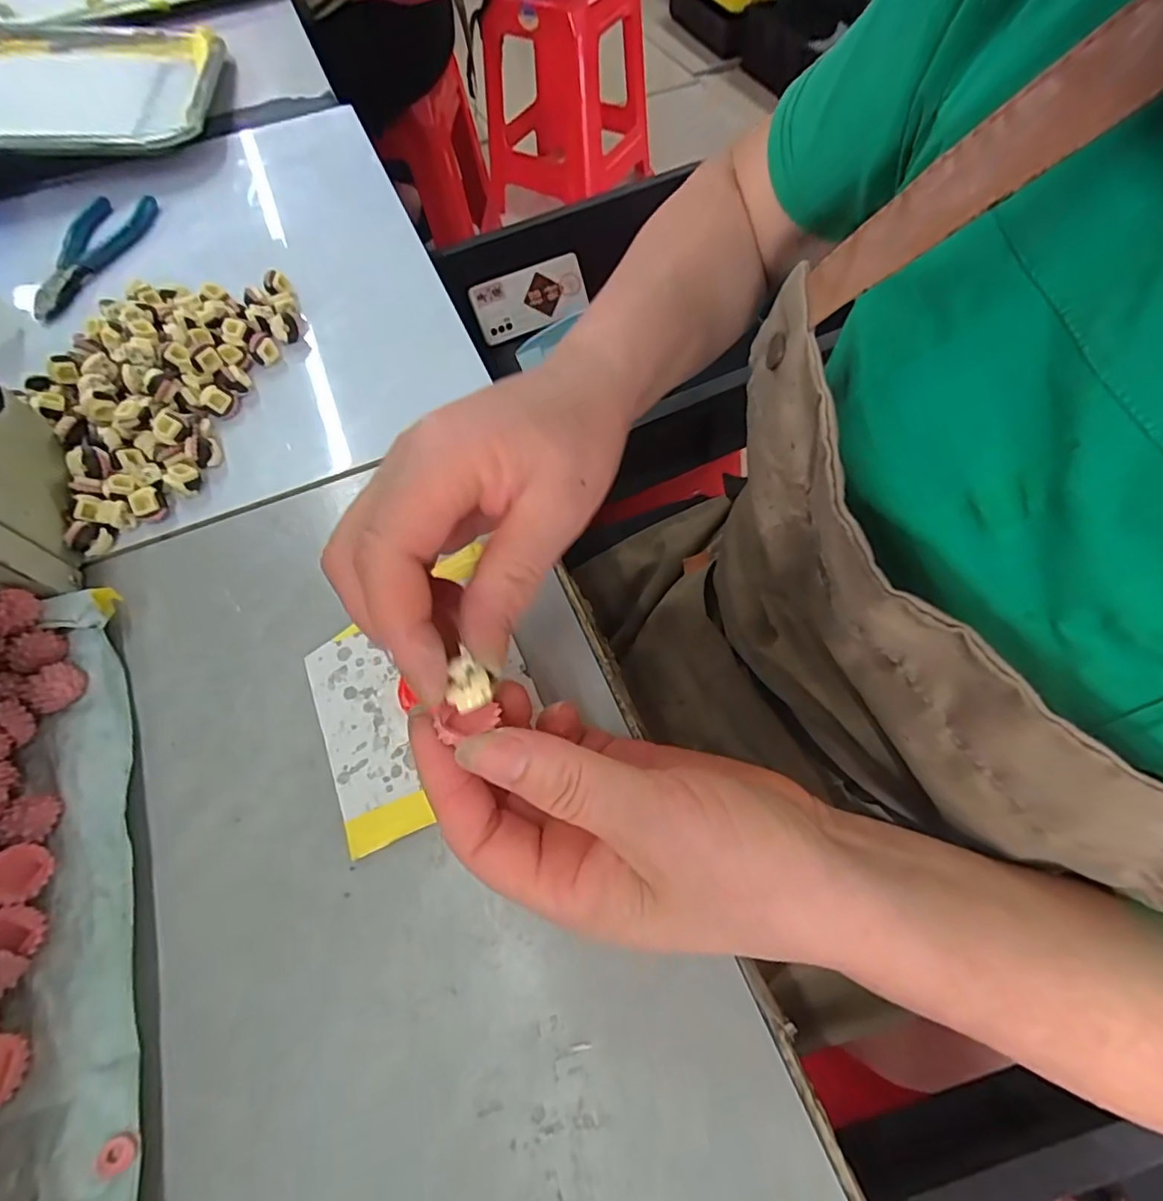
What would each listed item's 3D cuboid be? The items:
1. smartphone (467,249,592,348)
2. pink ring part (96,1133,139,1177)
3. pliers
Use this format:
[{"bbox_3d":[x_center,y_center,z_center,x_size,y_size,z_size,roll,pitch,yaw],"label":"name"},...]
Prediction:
[{"bbox_3d":[-0.074,-0.431,0.807,0.161,0.077,0.012,-22,30,-4],"label":"smartphone"},{"bbox_3d":[-0.142,0.170,0.173,0.010,0.004,0.009,-6,49,-30],"label":"pink ring part"},{"bbox_3d":[-0.349,-0.243,0.396,0.049,0.017,0.125,7,63,7],"label":"pliers"}]

